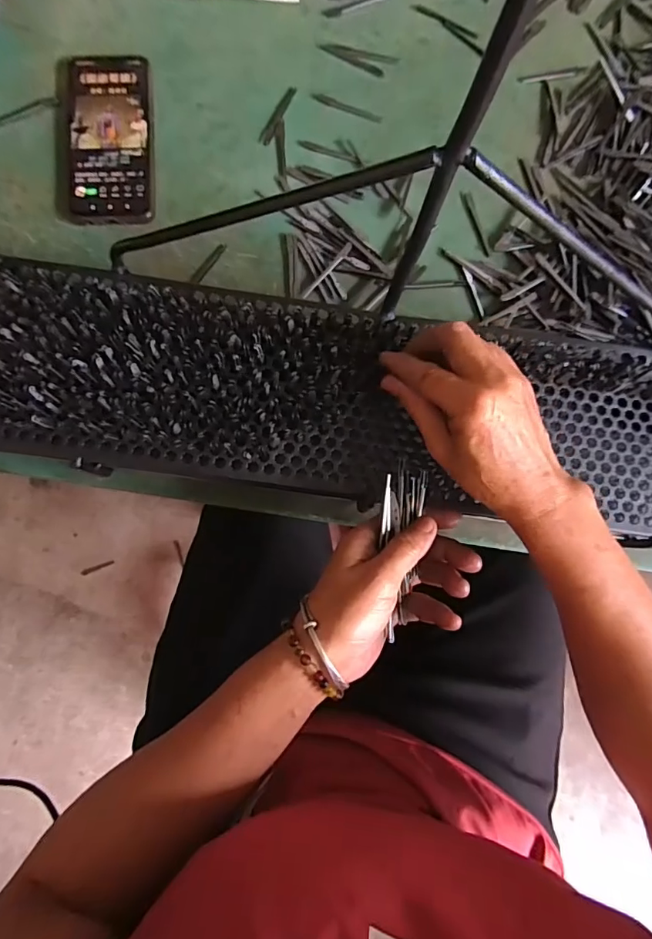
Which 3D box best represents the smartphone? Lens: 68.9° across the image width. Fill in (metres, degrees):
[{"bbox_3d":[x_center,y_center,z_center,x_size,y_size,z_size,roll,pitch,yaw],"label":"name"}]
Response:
[{"bbox_3d":[-0.201,-0.300,0.429,0.085,0.013,0.163,-5,84,-3],"label":"smartphone"}]

